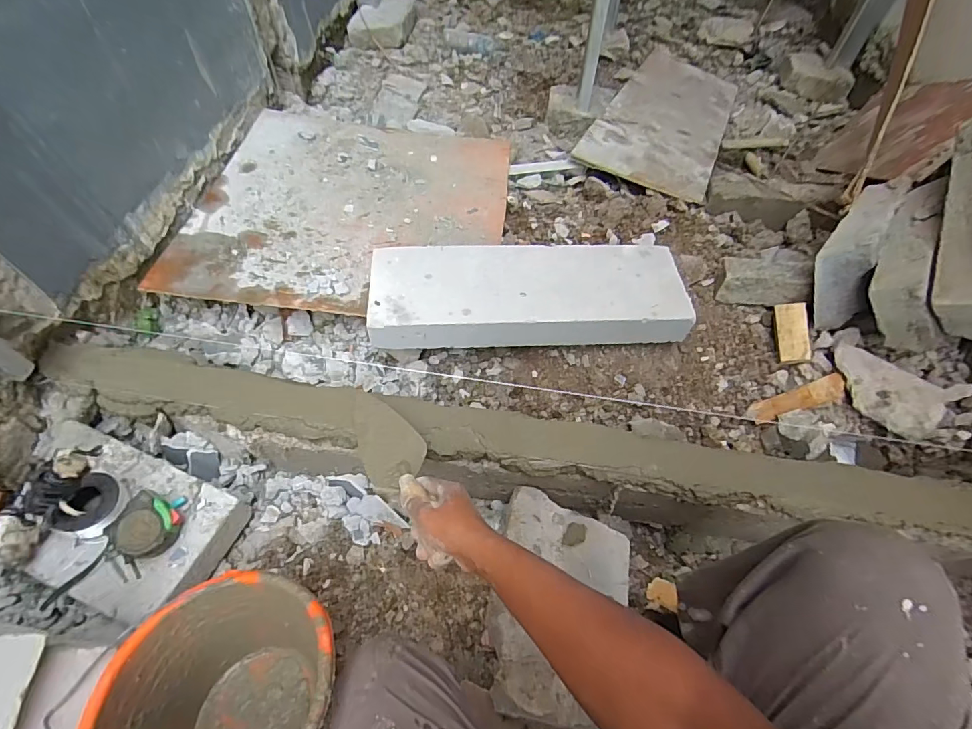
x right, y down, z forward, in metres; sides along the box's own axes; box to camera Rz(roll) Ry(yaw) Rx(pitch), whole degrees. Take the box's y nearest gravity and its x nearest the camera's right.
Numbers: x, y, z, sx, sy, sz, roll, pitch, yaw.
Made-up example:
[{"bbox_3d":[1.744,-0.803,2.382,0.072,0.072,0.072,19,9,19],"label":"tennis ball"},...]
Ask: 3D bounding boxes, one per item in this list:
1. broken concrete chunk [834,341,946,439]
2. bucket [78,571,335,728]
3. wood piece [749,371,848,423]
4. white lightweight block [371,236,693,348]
[{"bbox_3d":[0.761,0.041,0.873,0.198,0.057,0.112,39,64,22],"label":"broken concrete chunk"},{"bbox_3d":[-0.290,0.381,0.539,0.237,0.190,0.230,1,56,-1],"label":"bucket"},{"bbox_3d":[0.615,0.069,0.903,0.190,0.013,0.046,-19,68,0],"label":"wood piece"},{"bbox_3d":[0.085,-0.133,0.889,0.597,0.080,0.221,-3,56,-3],"label":"white lightweight block"}]

